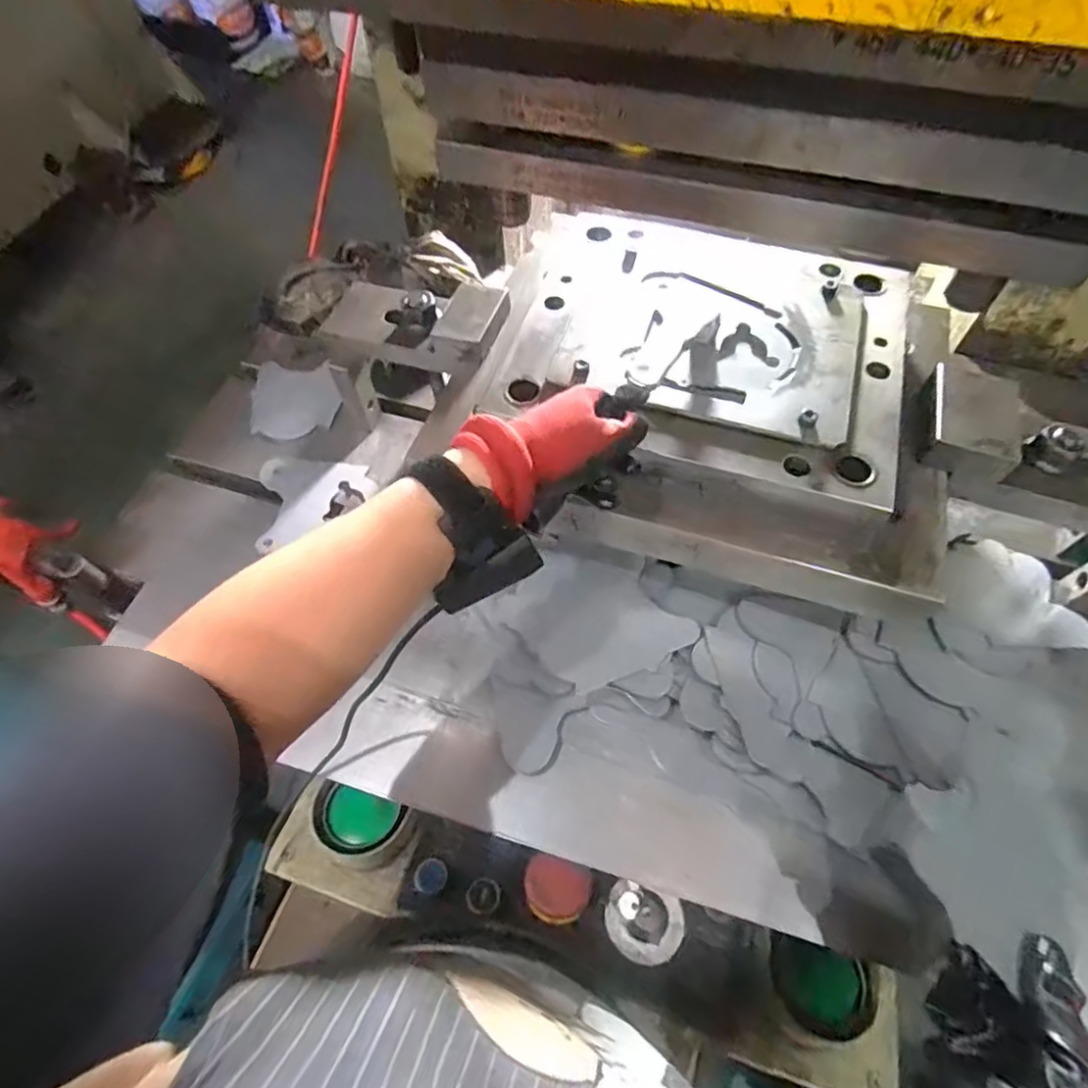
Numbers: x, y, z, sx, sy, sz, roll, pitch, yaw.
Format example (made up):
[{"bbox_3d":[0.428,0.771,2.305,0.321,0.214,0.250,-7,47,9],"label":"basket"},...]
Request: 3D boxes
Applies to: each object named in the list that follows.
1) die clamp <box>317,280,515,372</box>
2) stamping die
[{"bbox_3d":[-0.134,-0.226,0.634,0.196,0.053,0.087,13,59,24],"label":"die clamp"},{"bbox_3d":[0.140,-0.153,0.554,0.409,0.070,0.319,17,61,11],"label":"stamping die"}]

